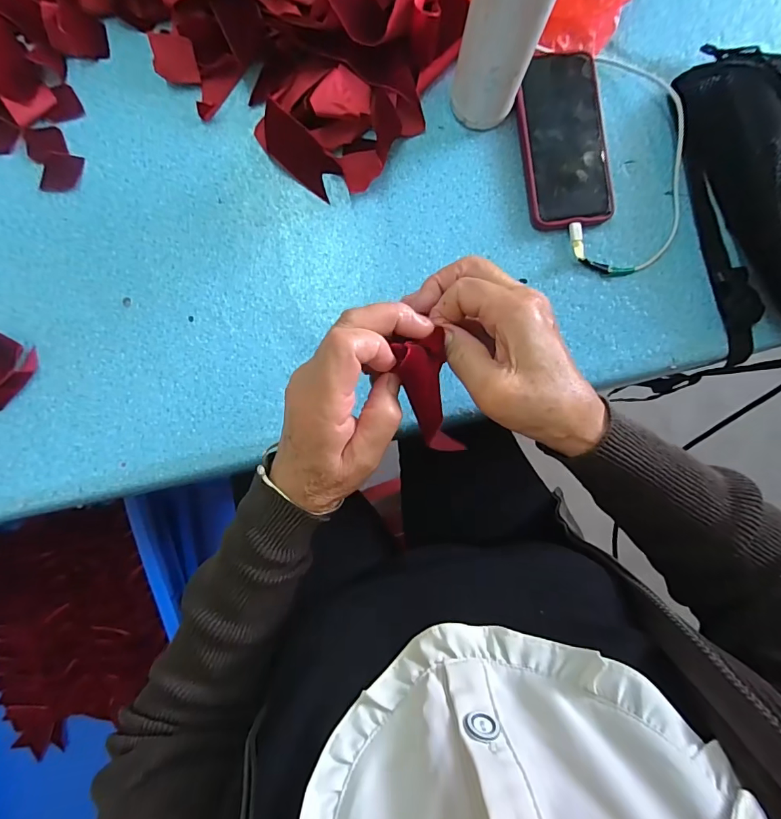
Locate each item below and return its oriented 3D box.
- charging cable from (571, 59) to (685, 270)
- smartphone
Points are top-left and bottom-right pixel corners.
[{"bbox_3d":[0.233,-0.229,0.417,0.104,0.015,0.208,11,88,-3],"label":"charging cable"},{"bbox_3d":[0.162,-0.252,0.415,0.076,0.018,0.160,-6,89,-3],"label":"smartphone"}]

